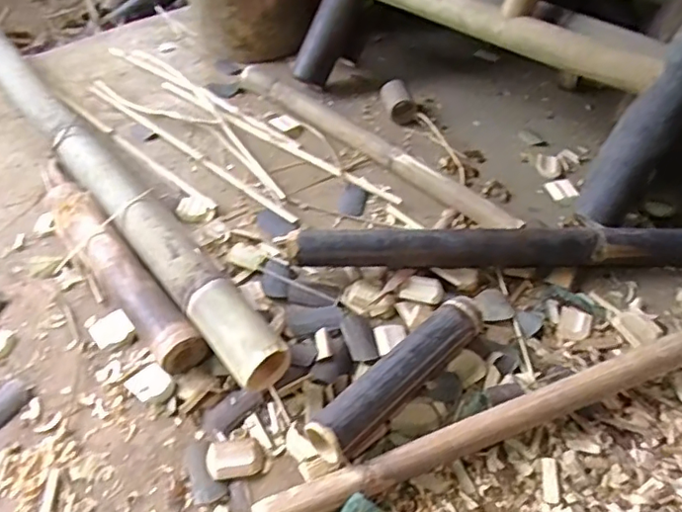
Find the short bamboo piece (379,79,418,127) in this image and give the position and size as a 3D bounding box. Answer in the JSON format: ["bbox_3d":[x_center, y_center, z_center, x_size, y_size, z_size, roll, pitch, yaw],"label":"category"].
[{"bbox_3d":[0.113,-0.297,1.109,0.058,0.054,0.084,-8,47,-7],"label":"short bamboo piece"}]

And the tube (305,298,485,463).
[{"bbox_3d":[0.072,0.143,0.686,0.260,0.060,0.055,-35,57,-28],"label":"tube"}]

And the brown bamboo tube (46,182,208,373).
[{"bbox_3d":[-0.313,0.023,0.805,0.061,0.068,0.383,-31,54,-26],"label":"brown bamboo tube"}]

